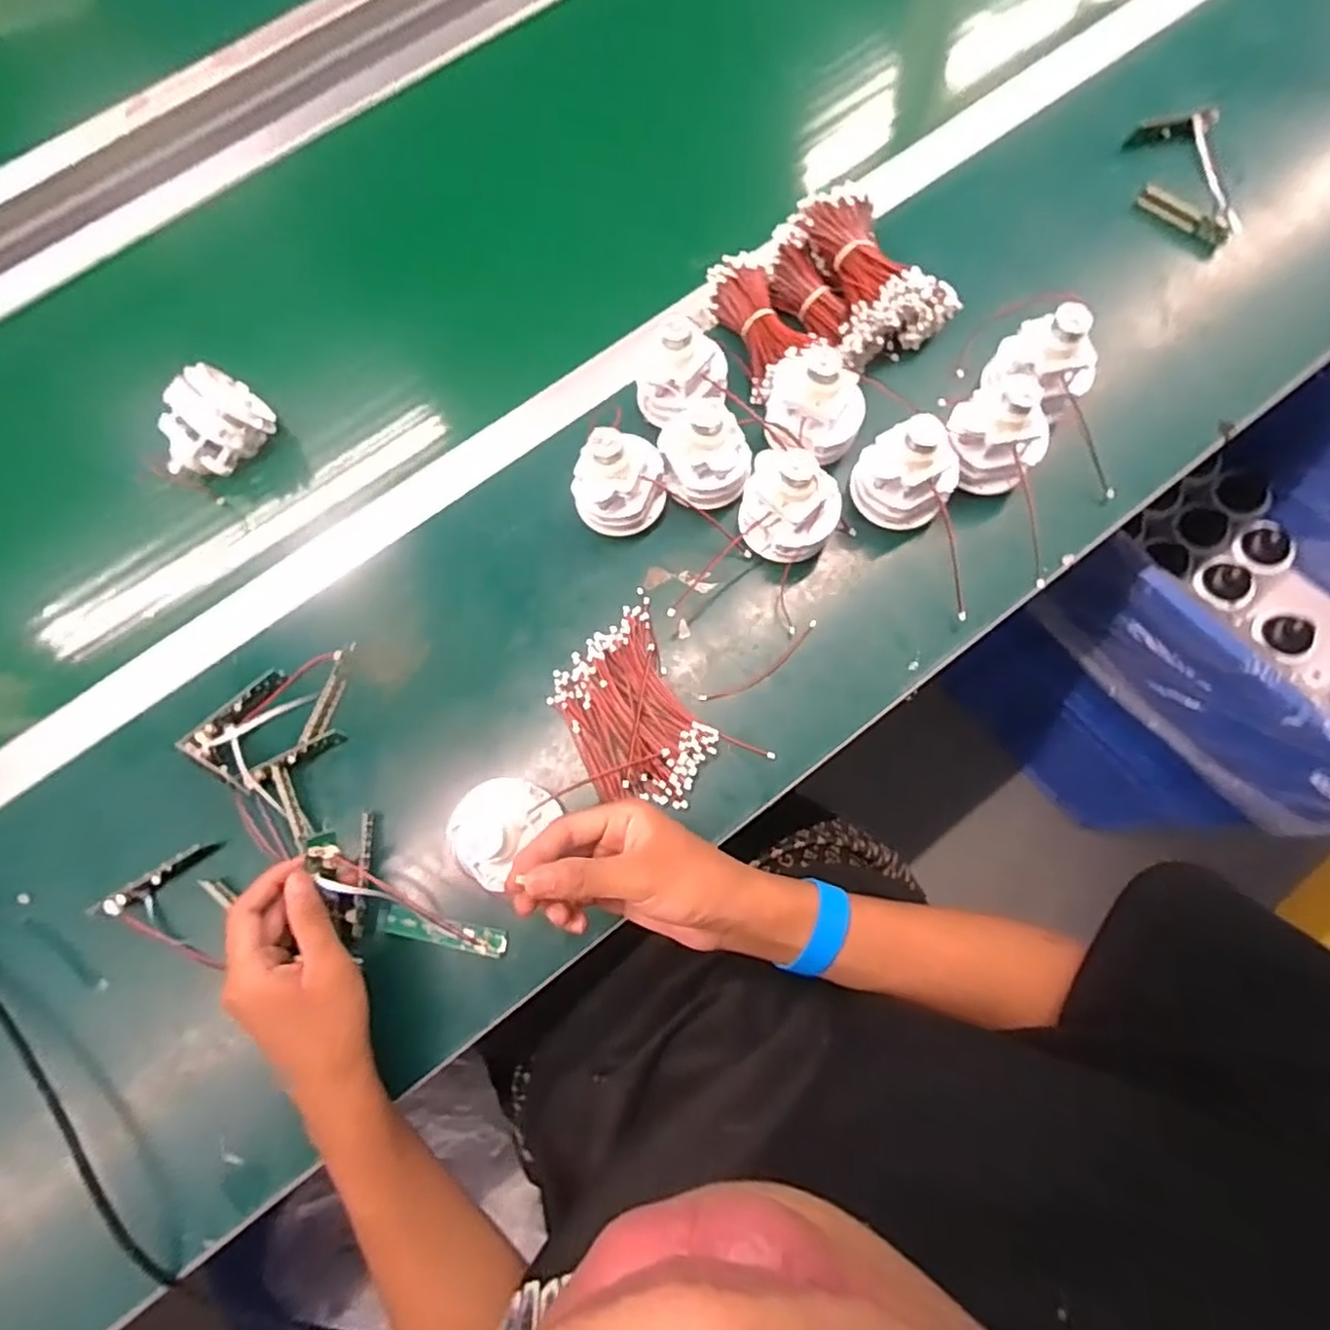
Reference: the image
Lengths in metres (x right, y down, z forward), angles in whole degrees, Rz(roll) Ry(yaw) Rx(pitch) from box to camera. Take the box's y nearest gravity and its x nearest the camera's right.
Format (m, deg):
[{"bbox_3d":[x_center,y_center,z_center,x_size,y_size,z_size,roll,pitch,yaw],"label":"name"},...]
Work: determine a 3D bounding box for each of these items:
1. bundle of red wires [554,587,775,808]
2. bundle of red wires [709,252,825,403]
[{"bbox_3d":[-0.018,0.034,0.484,0.108,0.016,0.141,-34,76,-7],"label":"bundle of red wires"},{"bbox_3d":[0.080,-0.282,0.548,0.057,0.033,0.118,-20,75,-3],"label":"bundle of red wires"}]

